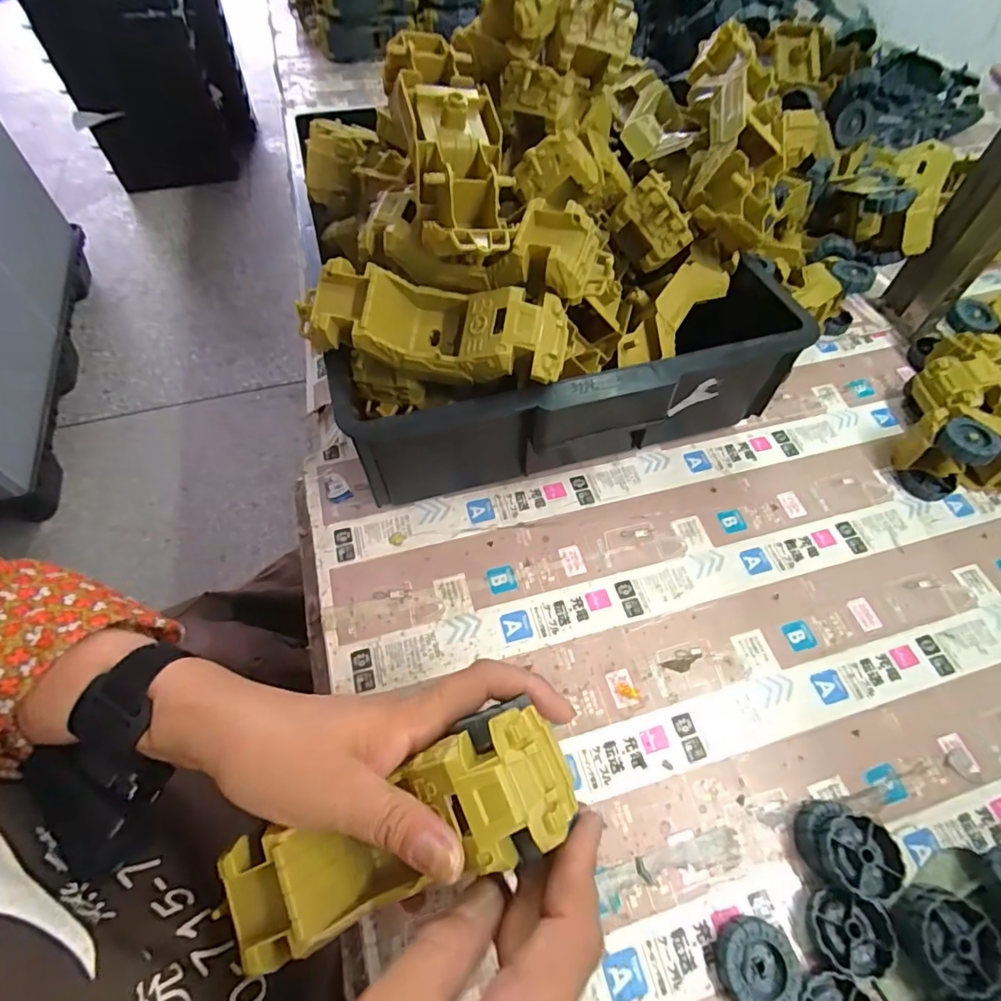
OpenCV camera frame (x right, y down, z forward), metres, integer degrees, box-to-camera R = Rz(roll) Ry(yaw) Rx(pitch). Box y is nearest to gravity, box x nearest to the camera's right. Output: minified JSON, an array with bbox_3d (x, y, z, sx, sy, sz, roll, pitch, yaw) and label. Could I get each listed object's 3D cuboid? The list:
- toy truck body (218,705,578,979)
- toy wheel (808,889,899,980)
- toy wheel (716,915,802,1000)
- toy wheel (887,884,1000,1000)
[{"bbox_3d":[-0.045,0.150,0.234,0.156,0.047,0.050,-29,60,6],"label":"toy truck body"},{"bbox_3d":[0.182,0.225,0.276,0.041,0.013,0.035,20,59,11],"label":"toy wheel"},{"bbox_3d":[0.132,0.239,0.269,0.038,0.014,0.038,1,58,-1],"label":"toy wheel"},{"bbox_3d":[0.228,0.224,0.270,0.048,0.025,0.041,8,58,4],"label":"toy wheel"}]

